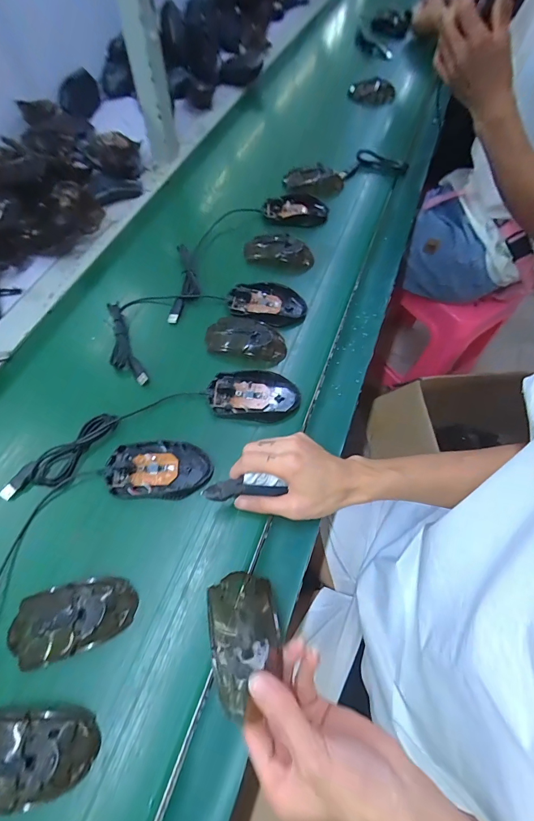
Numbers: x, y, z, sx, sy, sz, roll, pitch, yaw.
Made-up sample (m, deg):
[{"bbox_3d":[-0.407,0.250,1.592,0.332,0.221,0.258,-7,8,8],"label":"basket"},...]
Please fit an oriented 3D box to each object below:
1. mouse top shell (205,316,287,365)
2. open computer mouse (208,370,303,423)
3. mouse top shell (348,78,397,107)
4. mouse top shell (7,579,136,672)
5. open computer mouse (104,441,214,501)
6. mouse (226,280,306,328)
[{"bbox_3d":[-0.029,-0.097,0.473,0.108,0.022,0.062,7,63,1],"label":"mouse top shell"},{"bbox_3d":[-0.016,-0.022,0.438,0.115,0.028,0.063,4,63,0],"label":"open computer mouse"},{"bbox_3d":[0.245,-0.743,0.814,0.108,0.040,0.045,7,63,1],"label":"mouse top shell"},{"bbox_3d":[-0.182,0.191,0.321,0.109,0.034,0.057,-16,65,-10],"label":"mouse top shell"},{"bbox_3d":[-0.121,0.063,0.387,0.114,0.029,0.064,2,63,-1],"label":"open computer mouse"},{"bbox_3d":[-0.001,-0.153,0.505,0.113,0.021,0.073,7,63,1],"label":"mouse"}]

